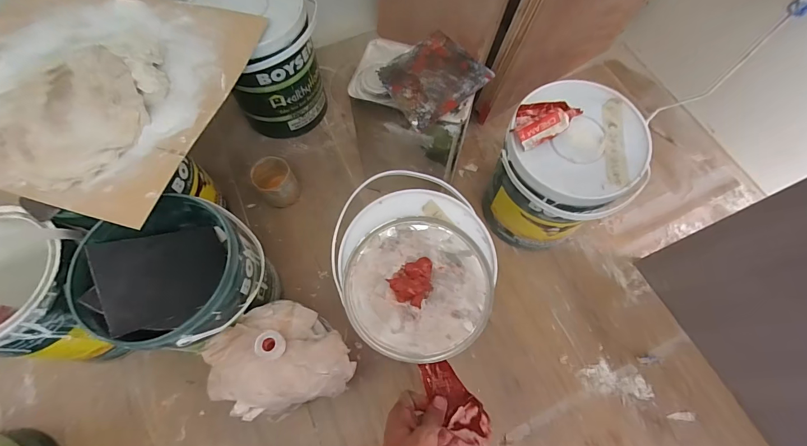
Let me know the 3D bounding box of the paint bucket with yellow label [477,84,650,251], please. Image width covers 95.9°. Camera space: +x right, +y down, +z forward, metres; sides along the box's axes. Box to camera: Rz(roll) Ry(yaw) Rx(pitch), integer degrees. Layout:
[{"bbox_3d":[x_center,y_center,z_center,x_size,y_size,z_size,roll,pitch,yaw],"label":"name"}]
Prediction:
[{"bbox_3d":[0.217,-0.064,0.539,0.162,0.222,0.149,1,68,-2],"label":"paint bucket with yellow label"}]

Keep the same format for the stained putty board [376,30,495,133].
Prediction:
[{"bbox_3d":[0.037,-0.179,0.447,0.132,0.006,0.092,-40,86,-21],"label":"stained putty board"}]

